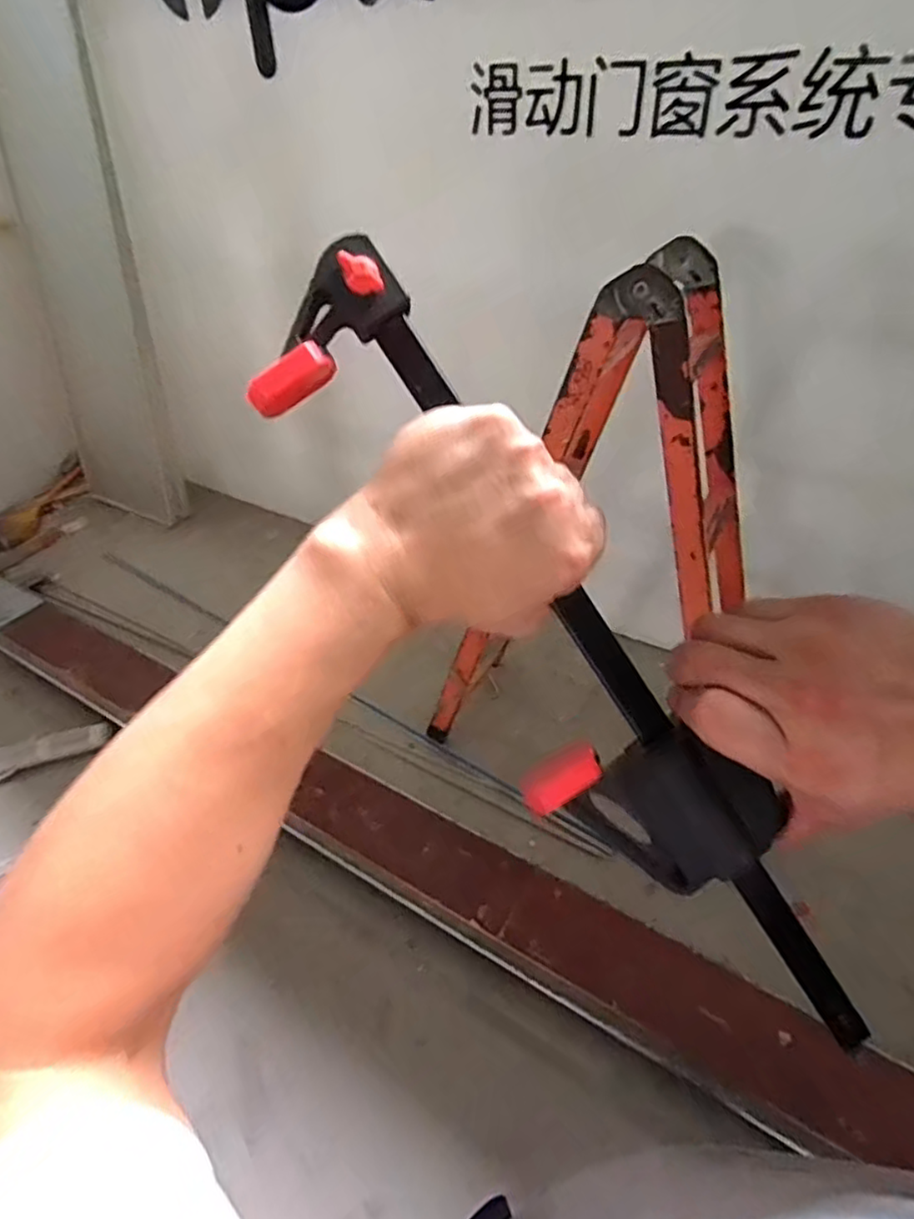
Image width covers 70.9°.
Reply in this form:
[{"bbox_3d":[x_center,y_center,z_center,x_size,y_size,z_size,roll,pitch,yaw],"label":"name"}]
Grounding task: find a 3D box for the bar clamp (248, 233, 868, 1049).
[{"bbox_3d":[0.060,0.043,0.318,0.086,0.459,0.038,-36,7,-3],"label":"bar clamp"}]

